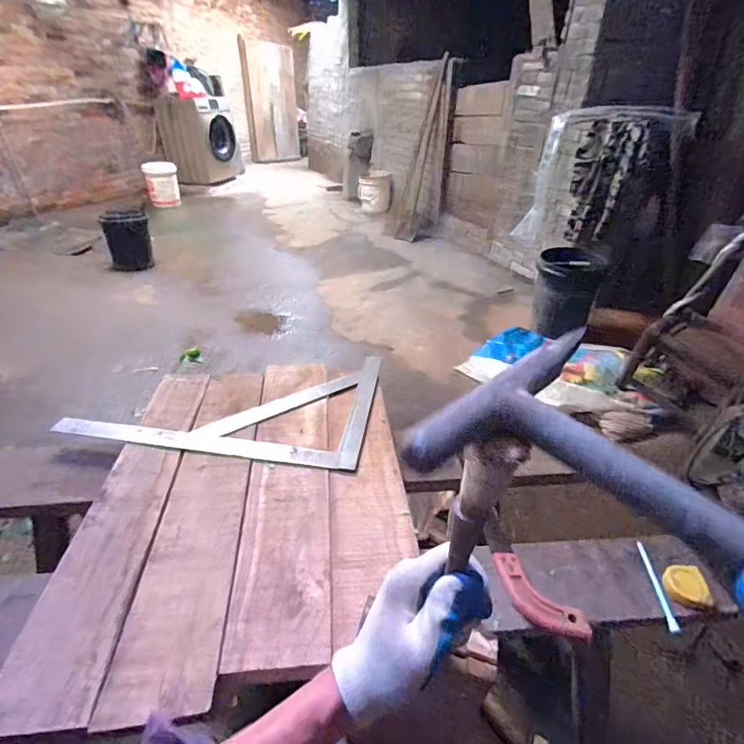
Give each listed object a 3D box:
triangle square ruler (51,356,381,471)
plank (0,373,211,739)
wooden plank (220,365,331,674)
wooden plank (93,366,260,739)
[{"bbox_3d":[-0.298,0.047,0.961,0.588,0.009,0.371,5,32,6],"label":"triangle square ruler"},{"bbox_3d":[-0.399,0.199,0.733,0.116,0.022,0.650,-3,32,-6],"label":"plank"},{"bbox_3d":[-0.147,0.174,0.790,0.137,0.020,0.640,-3,32,-6],"label":"wooden plank"},{"bbox_3d":[-0.274,0.197,0.744,0.127,0.015,0.647,-2,32,-6],"label":"wooden plank"}]

